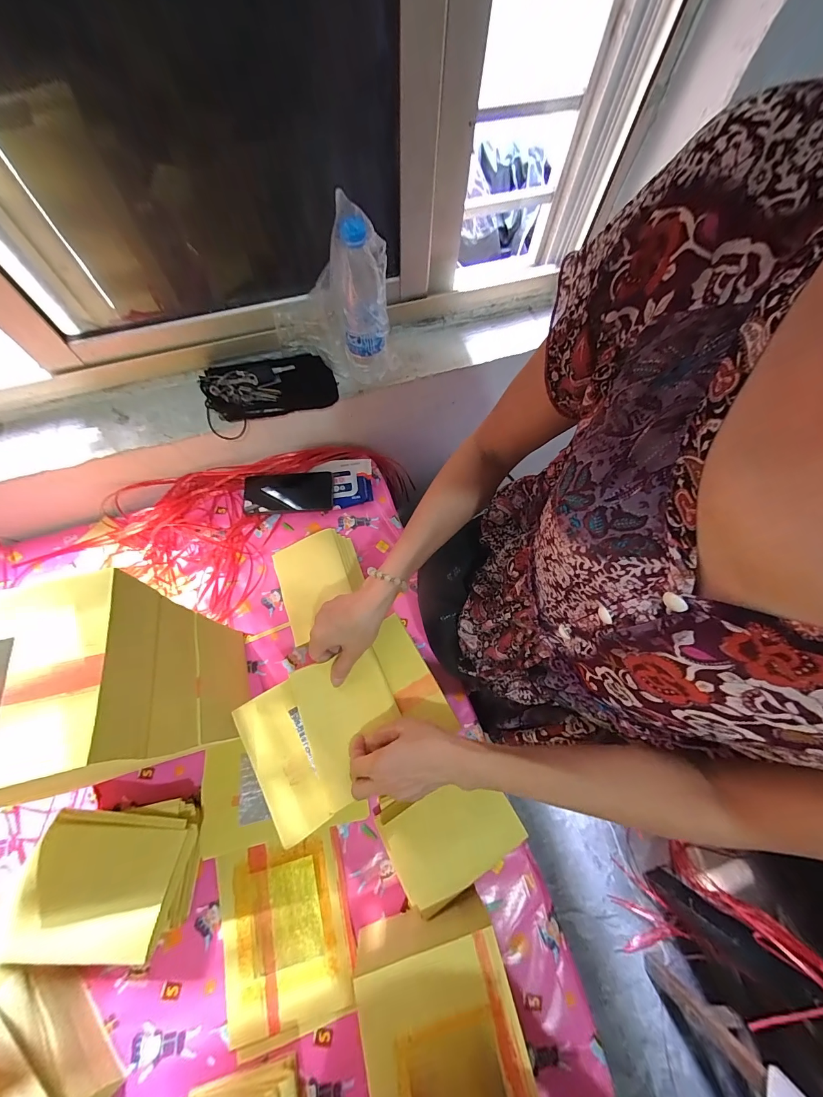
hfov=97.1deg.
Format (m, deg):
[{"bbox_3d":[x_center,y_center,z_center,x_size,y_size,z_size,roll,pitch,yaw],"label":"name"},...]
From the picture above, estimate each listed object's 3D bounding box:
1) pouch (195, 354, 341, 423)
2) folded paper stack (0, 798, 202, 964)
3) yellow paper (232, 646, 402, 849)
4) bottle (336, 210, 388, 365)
[{"bbox_3d":[-0.237,-0.282,0.613,0.203,0.043,0.111,-14,70,-7],"label":"pouch"},{"bbox_3d":[-0.362,0.394,0.442,0.183,0.071,0.142,10,47,-6],"label":"folded paper stack"},{"bbox_3d":[-0.101,0.217,0.435,0.172,0.018,0.152,-29,73,-12],"label":"yellow paper"},{"bbox_3d":[-0.070,-0.357,0.526,0.066,0.189,0.055,-6,69,-4],"label":"bottle"}]

